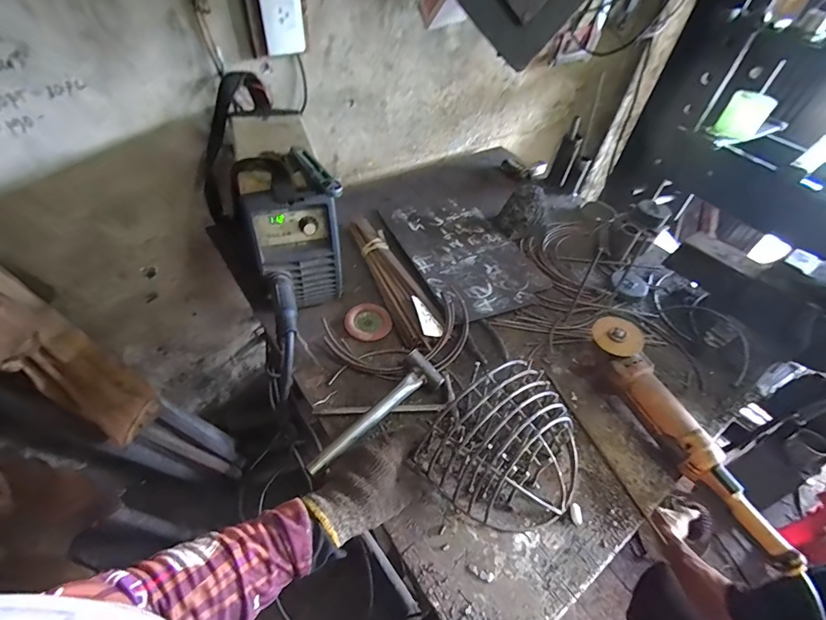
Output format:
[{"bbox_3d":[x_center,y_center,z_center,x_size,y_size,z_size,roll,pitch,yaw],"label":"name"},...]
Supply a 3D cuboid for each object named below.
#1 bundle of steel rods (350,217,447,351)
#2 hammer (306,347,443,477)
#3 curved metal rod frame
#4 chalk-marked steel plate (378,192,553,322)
[{"bbox_3d":[-0.033,-0.067,0.778,0.087,0.032,0.344,-17,54,-19],"label":"bundle of steel rods"},{"bbox_3d":[-0.056,0.151,0.581,0.057,0.036,0.244,36,56,23],"label":"hammer"},{"bbox_3d":[0.138,0.187,0.527,0.208,0.106,0.181,-30,59,-27],"label":"curved metal rod frame"},{"bbox_3d":[0.107,-0.140,0.883,0.255,0.011,0.386,-15,51,-23],"label":"chalk-marked steel plate"}]

